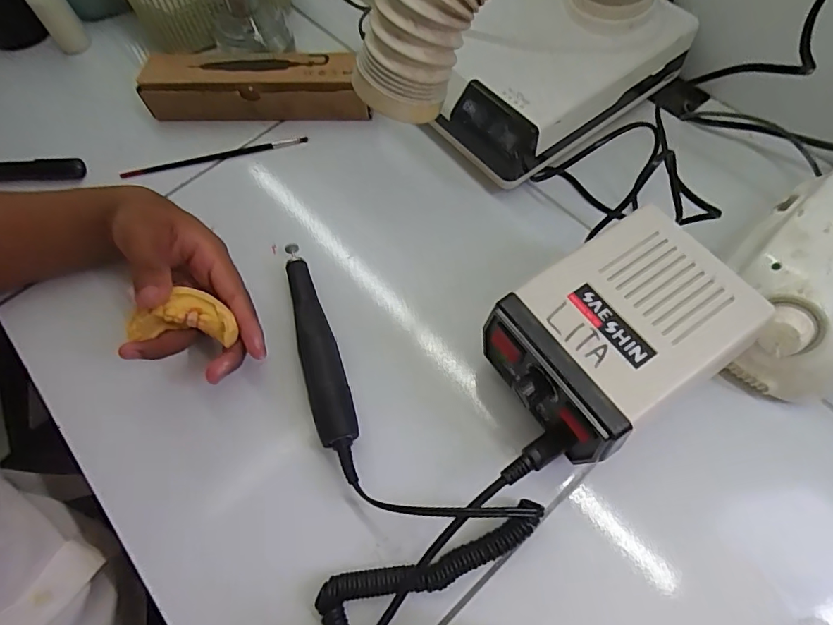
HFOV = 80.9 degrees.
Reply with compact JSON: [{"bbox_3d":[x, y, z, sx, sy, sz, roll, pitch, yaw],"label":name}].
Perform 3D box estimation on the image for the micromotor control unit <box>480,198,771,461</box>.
[{"bbox_3d":[0.118,0.014,0.299,0.134,0.064,0.102,-32,67,-11],"label":"micromotor control unit"}]

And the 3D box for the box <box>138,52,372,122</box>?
[{"bbox_3d":[-0.152,-0.220,0.474,0.215,0.043,0.056,3,65,5],"label":"box"}]

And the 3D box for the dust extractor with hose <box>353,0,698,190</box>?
[{"bbox_3d":[0.081,-0.215,0.341,0.269,0.191,0.112,-35,67,-13],"label":"dust extractor with hose"}]

